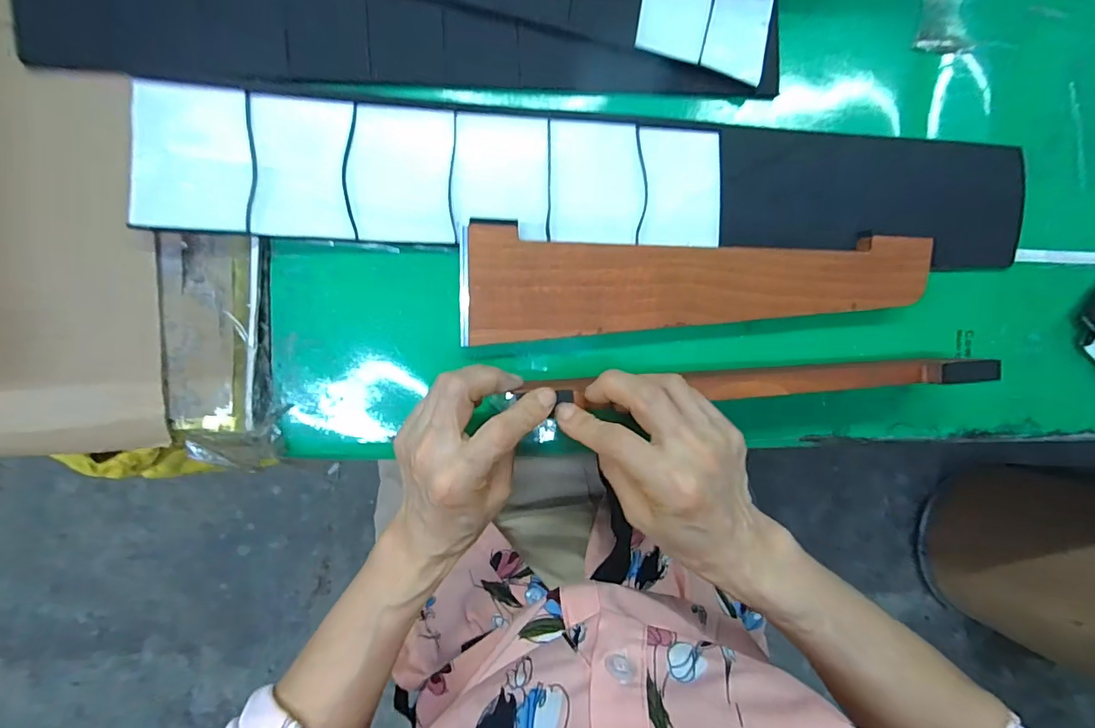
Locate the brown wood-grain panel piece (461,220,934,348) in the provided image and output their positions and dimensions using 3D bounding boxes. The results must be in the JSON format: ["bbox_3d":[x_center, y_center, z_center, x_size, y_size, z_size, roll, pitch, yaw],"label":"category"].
[{"bbox_3d":[0.111,-0.064,0.343,0.337,0.023,0.075,-4,92,-9],"label":"brown wood-grain panel piece"}]

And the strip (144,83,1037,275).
[{"bbox_3d":[0.061,-0.128,0.341,0.626,0.013,0.091,0,92,-9],"label":"strip"}]

